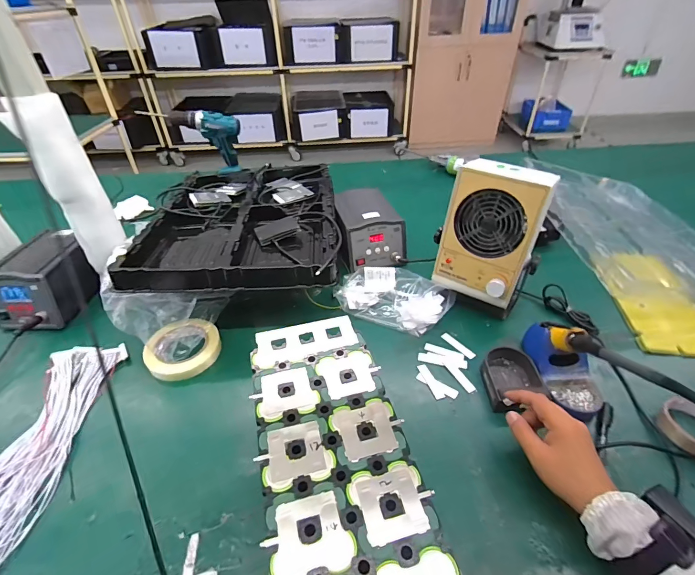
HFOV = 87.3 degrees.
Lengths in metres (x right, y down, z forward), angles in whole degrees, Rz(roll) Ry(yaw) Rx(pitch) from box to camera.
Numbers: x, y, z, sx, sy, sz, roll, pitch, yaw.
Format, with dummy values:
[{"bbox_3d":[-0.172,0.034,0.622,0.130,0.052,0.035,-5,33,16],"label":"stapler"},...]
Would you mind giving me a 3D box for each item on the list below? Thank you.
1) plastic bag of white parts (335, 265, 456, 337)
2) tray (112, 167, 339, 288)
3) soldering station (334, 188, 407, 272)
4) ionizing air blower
[{"bbox_3d":[0.086,0.017,0.694,0.211,0.045,0.116,17,44,20],"label":"plastic bag of white parts"},{"bbox_3d":[-0.208,-0.160,0.772,0.361,0.065,0.511,-4,41,-3],"label":"tray"},{"bbox_3d":[0.047,-0.131,0.827,0.132,0.117,0.199,-9,41,-8],"label":"soldering station"},{"bbox_3d":[0.255,-0.077,0.643,0.164,0.250,0.123,26,48,28],"label":"ionizing air blower"}]

